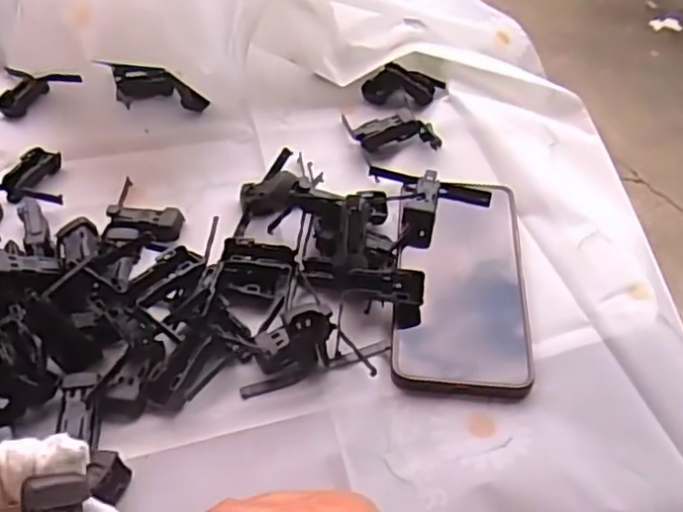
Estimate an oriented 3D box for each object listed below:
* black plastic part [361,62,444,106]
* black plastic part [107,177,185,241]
[{"bbox_3d":[0.052,-0.139,0.556,0.065,0.029,0.023,3,46,-4],"label":"black plastic part"},{"bbox_3d":[-0.130,-0.032,0.456,0.048,0.011,0.060,4,46,-3],"label":"black plastic part"}]

